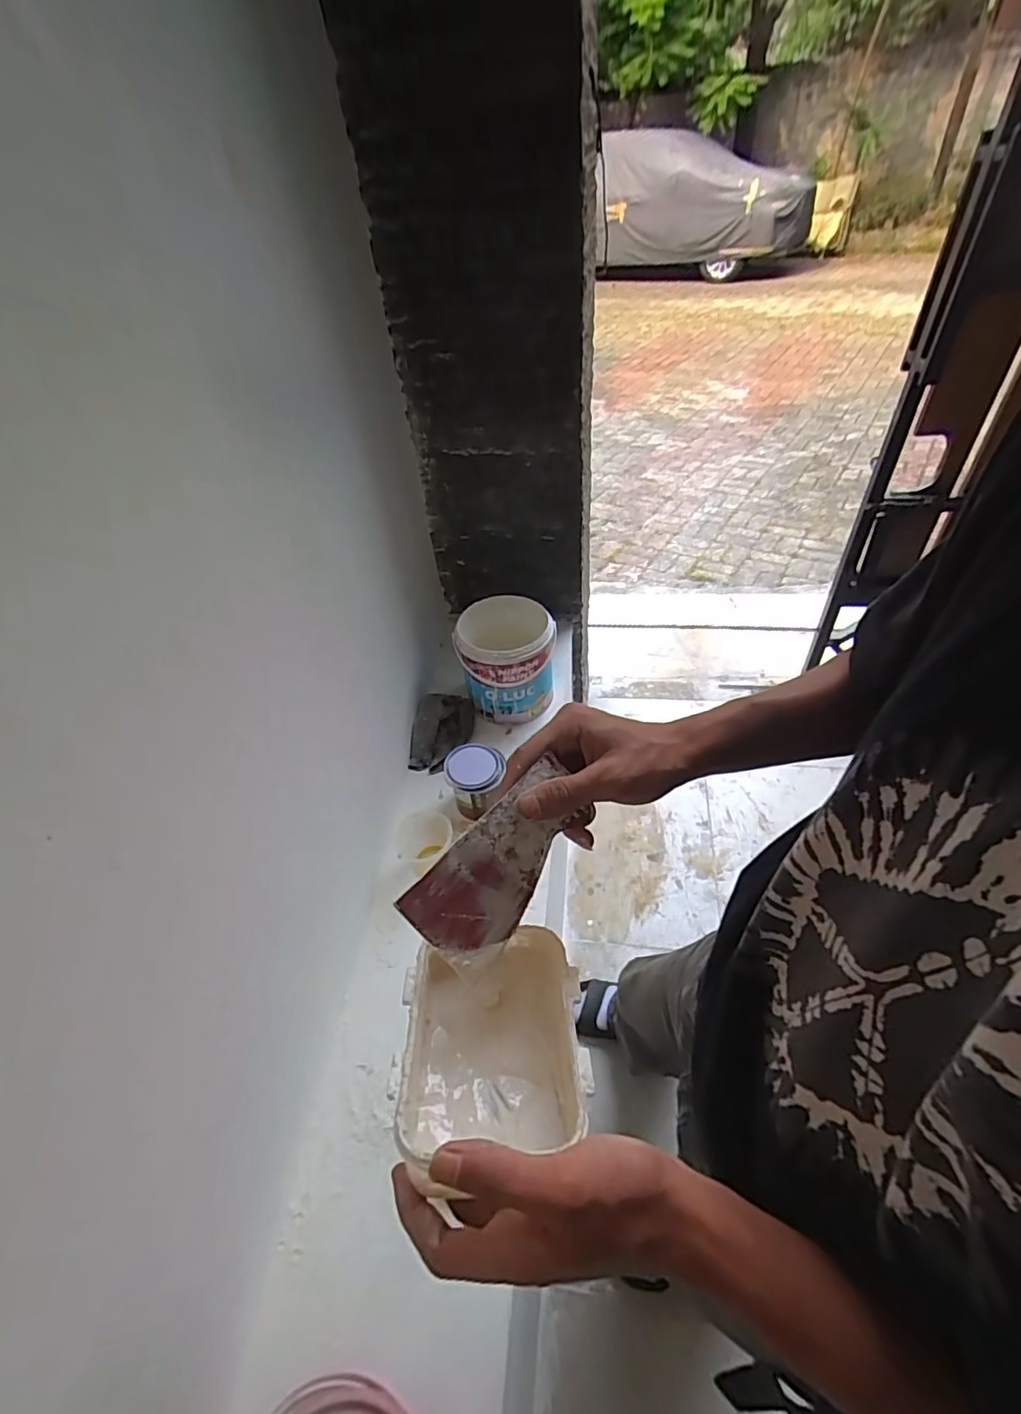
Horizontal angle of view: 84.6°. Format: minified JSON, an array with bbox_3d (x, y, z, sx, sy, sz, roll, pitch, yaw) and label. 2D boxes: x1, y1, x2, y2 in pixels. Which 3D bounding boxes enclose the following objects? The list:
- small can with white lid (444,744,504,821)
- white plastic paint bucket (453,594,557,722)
[{"bbox_3d":[-0.055,0.126,0.954,0.099,0.084,0.102,-13,46,-6],"label":"small can with white lid"},{"bbox_3d":[-0.003,-0.087,1.095,0.174,0.192,0.170,-3,46,3],"label":"white plastic paint bucket"}]

